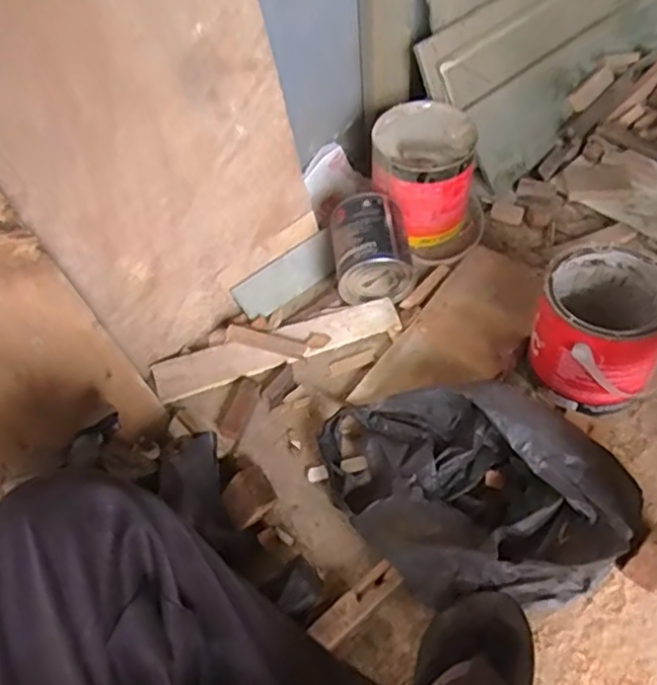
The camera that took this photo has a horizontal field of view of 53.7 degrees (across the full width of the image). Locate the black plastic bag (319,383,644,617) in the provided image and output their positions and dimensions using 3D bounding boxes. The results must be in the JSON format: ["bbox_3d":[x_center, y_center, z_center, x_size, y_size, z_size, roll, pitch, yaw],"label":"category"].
[{"bbox_3d":[0.147,0.152,0.722,0.239,0.108,0.312,-30,54,-18],"label":"black plastic bag"}]

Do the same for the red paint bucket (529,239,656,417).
[{"bbox_3d":[0.333,-0.014,0.798,0.147,0.144,0.158,13,53,16],"label":"red paint bucket"}]

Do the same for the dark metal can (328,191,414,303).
[{"bbox_3d":[0.062,-0.138,0.950,0.111,0.106,0.122,-7,50,0],"label":"dark metal can"}]

